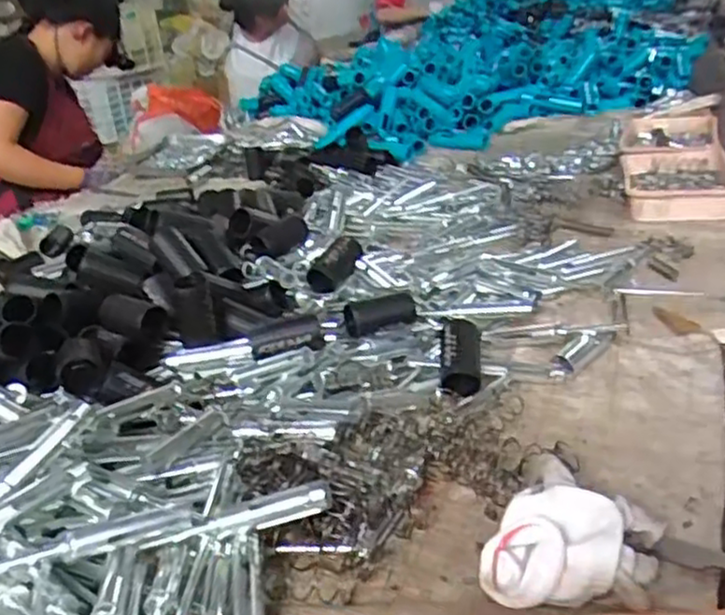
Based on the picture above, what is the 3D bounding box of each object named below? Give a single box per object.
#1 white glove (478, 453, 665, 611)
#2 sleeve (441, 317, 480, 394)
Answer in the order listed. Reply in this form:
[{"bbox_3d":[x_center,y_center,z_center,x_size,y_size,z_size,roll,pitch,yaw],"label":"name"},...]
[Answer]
[{"bbox_3d":[0.124,0.139,0.418,0.090,0.042,0.095,12,31,32],"label":"white glove"},{"bbox_3d":[0.082,0.040,0.591,0.032,0.027,0.073,0,48,11],"label":"sleeve"}]

